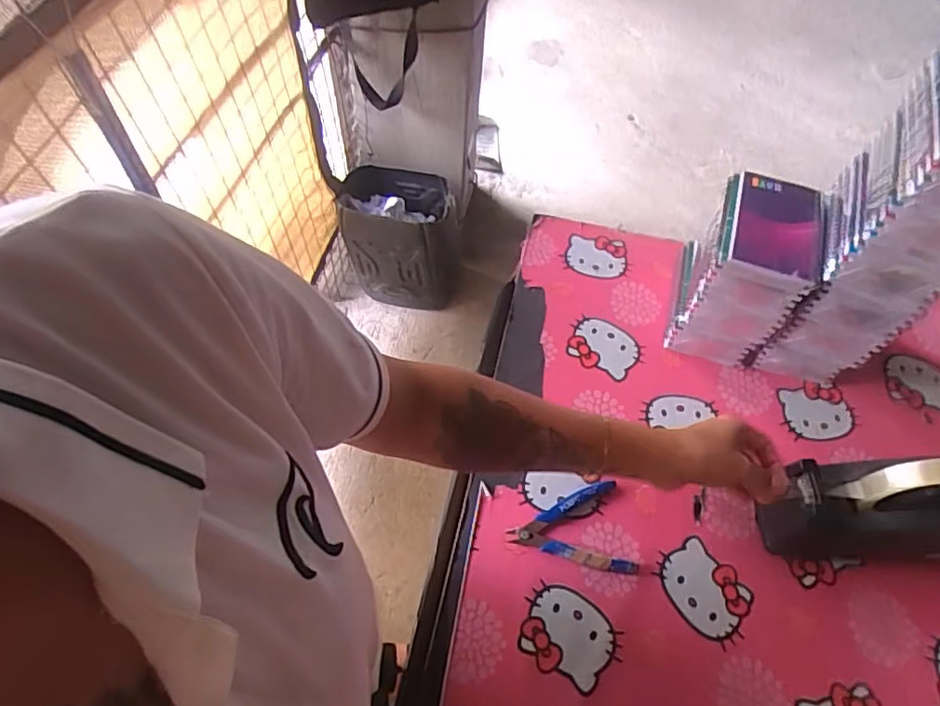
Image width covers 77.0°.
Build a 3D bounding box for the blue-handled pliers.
[{"bbox_3d":[0.096,0.174,0.567,0.113,0.011,0.085,-7,60,-9],"label":"blue-handled pliers"}]

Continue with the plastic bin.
[{"bbox_3d":[-0.189,-0.310,1.638,0.321,0.277,0.269,4,58,0],"label":"plastic bin"}]

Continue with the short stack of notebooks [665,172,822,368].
[{"bbox_3d":[0.294,-0.083,0.646,0.100,0.170,0.127,19,59,7],"label":"short stack of notebooks"}]

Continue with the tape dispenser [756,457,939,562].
[{"bbox_3d":[0.386,0.141,0.541,0.209,0.127,0.073,3,59,-2],"label":"tape dispenser"}]

